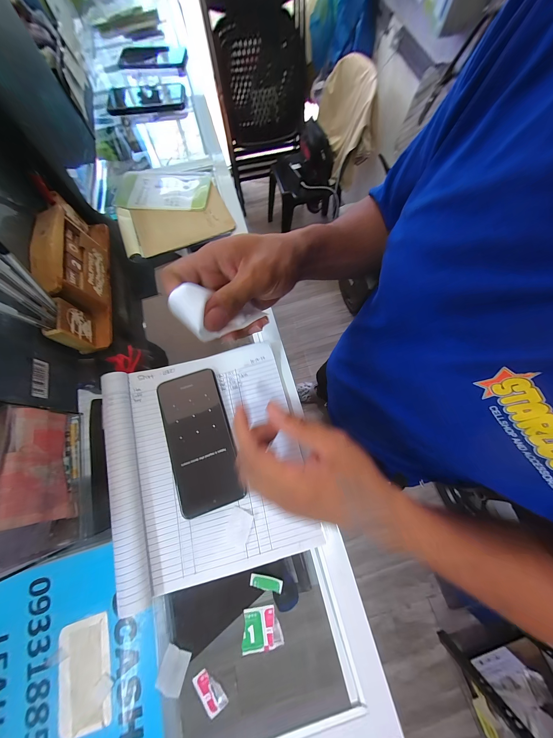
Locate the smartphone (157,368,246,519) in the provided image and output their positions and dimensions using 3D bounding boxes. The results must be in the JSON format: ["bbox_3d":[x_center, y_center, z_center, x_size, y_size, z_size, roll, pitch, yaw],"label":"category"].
[{"bbox_3d":[-0.095,0.082,0.287,0.072,0.011,0.162,-19,73,-5],"label":"smartphone"}]

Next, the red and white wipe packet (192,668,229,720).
[{"bbox_3d":[-0.065,0.312,0.227,0.022,0.009,0.032,-41,76,-11],"label":"red and white wipe packet"}]

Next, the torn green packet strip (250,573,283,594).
[{"bbox_3d":[-0.011,0.229,0.251,0.034,0.006,0.011,8,73,4],"label":"torn green packet strip"}]

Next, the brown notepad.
[{"bbox_3d":[-0.169,-0.250,0.395,0.175,0.019,0.108,-19,73,-5],"label":"brown notepad"}]

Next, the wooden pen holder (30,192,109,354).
[{"bbox_3d":[-0.288,-0.146,0.333,0.048,0.071,0.238,-13,73,-3],"label":"wooden pen holder"}]

